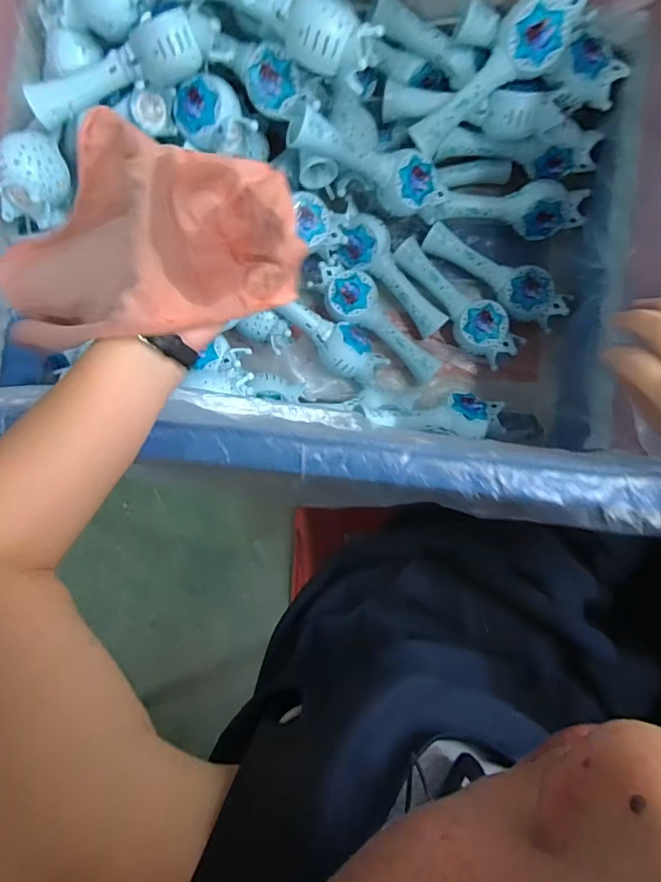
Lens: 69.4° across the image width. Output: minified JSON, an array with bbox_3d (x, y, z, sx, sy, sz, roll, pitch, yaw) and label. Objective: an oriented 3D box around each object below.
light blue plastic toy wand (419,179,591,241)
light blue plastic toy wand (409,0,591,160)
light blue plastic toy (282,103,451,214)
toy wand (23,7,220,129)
[{"bbox_3d":[0.250,-0.329,0.690,0.234,0.046,0.073,-9,91,-1],"label":"light blue plastic toy wand"},{"bbox_3d":[0.202,-0.454,0.589,0.229,0.049,0.072,-33,91,27],"label":"light blue plastic toy wand"},{"bbox_3d":[0.053,-0.354,0.619,0.221,0.056,0.071,12,91,-25],"label":"light blue plastic toy"},{"bbox_3d":[-0.238,-0.427,0.546,0.229,0.058,0.052,-17,91,-1],"label":"toy wand"}]

